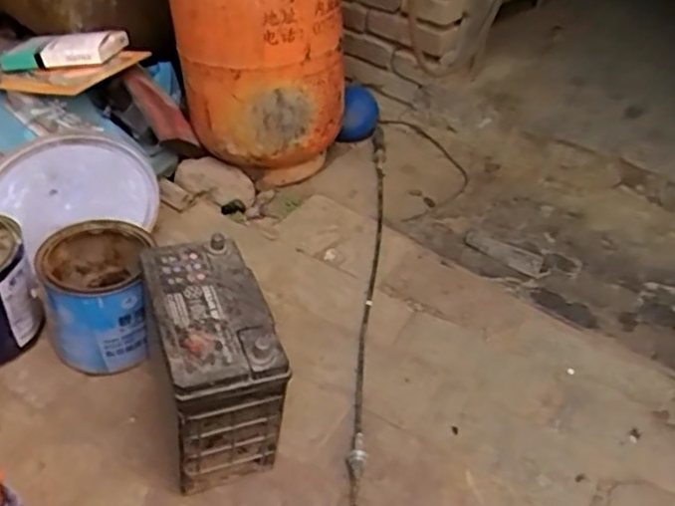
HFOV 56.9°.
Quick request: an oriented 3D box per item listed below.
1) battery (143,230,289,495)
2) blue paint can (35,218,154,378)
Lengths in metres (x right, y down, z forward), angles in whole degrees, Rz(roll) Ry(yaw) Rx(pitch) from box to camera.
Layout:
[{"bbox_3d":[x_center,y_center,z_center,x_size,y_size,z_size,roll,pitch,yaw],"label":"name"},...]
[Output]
[{"bbox_3d":[-0.163,0.137,0.797,0.130,0.204,0.238,-12,45,-19],"label":"battery"},{"bbox_3d":[-0.344,0.059,0.904,0.138,0.154,0.168,-2,43,-8],"label":"blue paint can"}]

